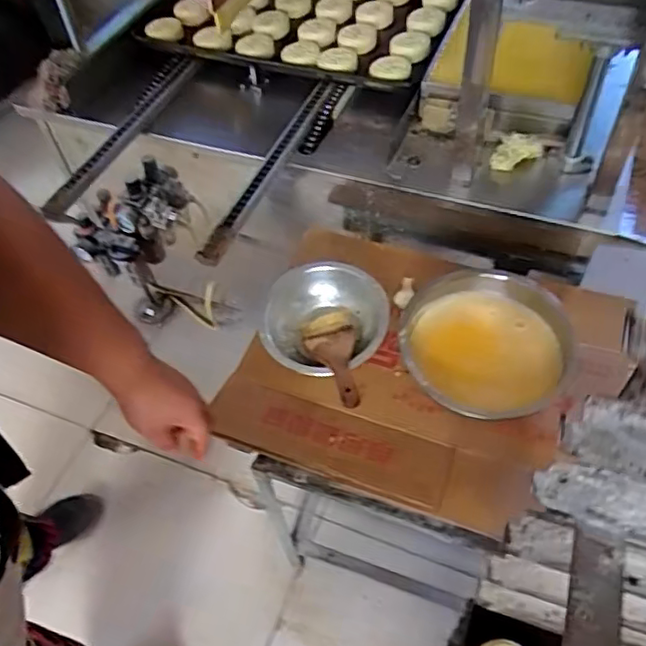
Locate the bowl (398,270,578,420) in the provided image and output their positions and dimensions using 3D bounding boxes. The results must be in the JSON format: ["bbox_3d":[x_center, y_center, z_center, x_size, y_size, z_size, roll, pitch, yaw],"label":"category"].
[{"bbox_3d":[0.222,0.042,0.856,0.217,0.101,0.225,-2,53,3],"label":"bowl"}]

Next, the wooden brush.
[{"bbox_3d":[0.018,0.048,0.856,0.073,0.017,0.216,-11,33,-3],"label":"wooden brush"}]

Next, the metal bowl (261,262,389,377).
[{"bbox_3d":[0.006,0.000,0.911,0.167,0.089,0.183,-2,53,3],"label":"metal bowl"}]

